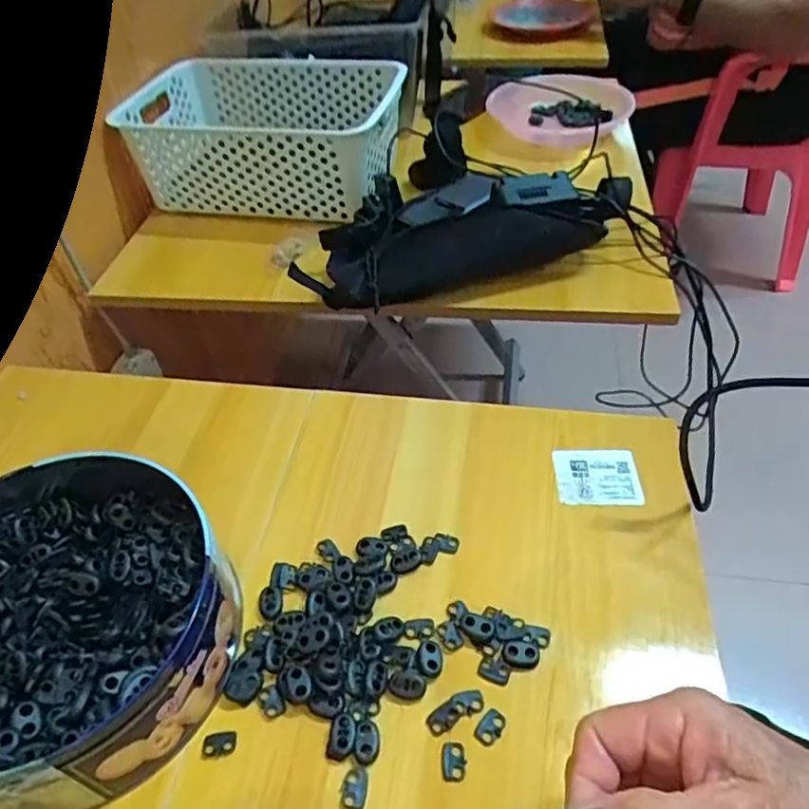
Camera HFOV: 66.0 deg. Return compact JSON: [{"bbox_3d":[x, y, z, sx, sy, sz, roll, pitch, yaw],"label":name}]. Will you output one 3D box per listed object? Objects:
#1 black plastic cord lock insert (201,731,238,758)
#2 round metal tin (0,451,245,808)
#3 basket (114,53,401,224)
[{"bbox_3d":[-0.104,0.190,0.348,0.019,0.004,0.012,-7,46,-2],"label":"black plastic cord lock insert"},{"bbox_3d":[-0.210,0.123,0.372,0.211,0.072,0.186,15,47,18],"label":"round metal tin"},{"bbox_3d":[-0.164,-0.336,0.784,0.306,0.115,0.217,8,45,12],"label":"basket"}]

